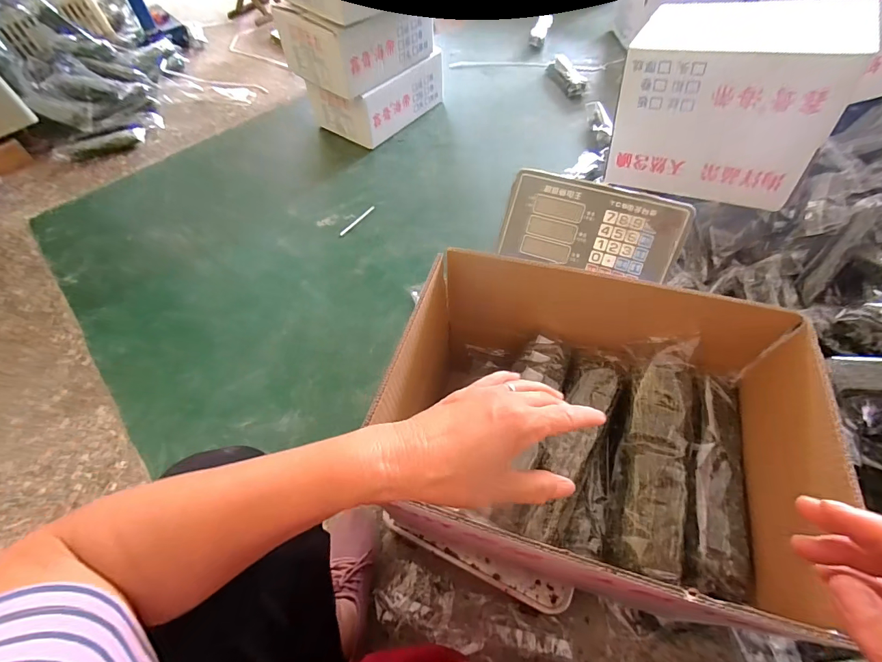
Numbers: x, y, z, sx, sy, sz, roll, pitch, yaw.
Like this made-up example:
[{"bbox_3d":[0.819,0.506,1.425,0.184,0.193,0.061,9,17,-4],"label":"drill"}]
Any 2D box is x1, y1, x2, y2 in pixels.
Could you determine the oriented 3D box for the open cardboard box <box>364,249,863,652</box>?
[{"bbox_3d":[0.165,0.095,0.471,0.404,0.201,0.289,13,58,13],"label":"open cardboard box"}]

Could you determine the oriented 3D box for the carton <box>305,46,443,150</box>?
[{"bbox_3d":[-0.233,-0.891,1.462,0.293,0.176,0.450,35,65,24],"label":"carton"}]

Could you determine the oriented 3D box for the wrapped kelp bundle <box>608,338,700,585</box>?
[{"bbox_3d":[0.255,0.138,0.469,0.070,0.063,0.269,14,71,13],"label":"wrapped kelp bundle"}]

